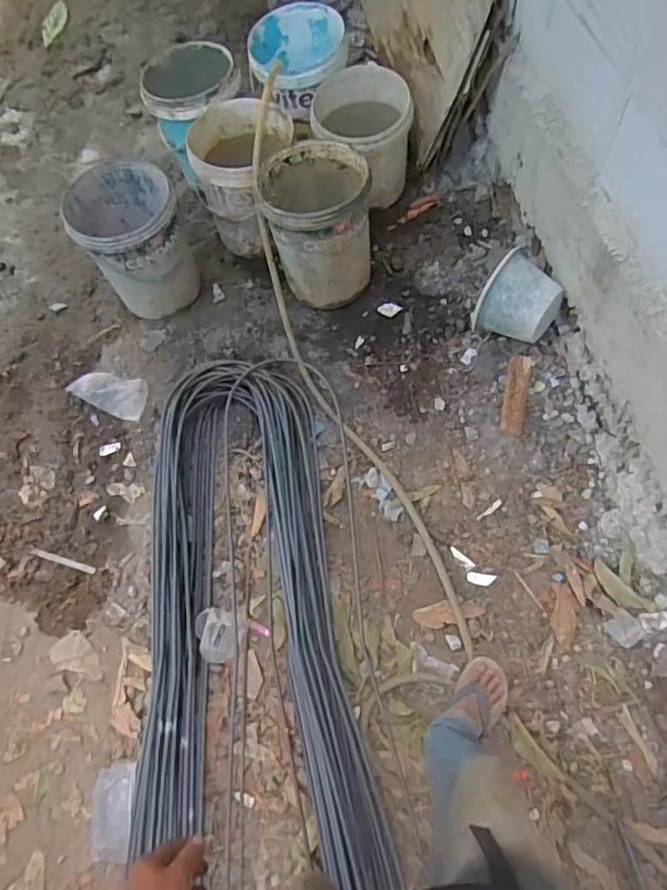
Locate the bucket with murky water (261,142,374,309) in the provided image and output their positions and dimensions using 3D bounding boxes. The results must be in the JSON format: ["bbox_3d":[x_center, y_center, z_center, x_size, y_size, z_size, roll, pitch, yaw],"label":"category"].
[{"bbox_3d":[-0.046,-0.626,1.614,0.294,0.381,0.299,-2,65,5],"label":"bucket with murky water"}]

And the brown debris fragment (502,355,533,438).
[{"bbox_3d":[0.494,-0.137,1.526,0.055,0.020,0.220,11,80,3],"label":"brown debris fragment"}]

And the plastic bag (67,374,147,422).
[{"bbox_3d":[-0.689,-0.160,1.725,0.253,0.039,0.125,15,65,5],"label":"plastic bag"}]

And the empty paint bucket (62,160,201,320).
[{"bbox_3d":[-0.593,-0.602,1.680,0.299,0.348,0.309,-2,65,5],"label":"empty paint bucket"}]

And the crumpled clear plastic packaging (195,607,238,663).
[{"bbox_3d":[-0.280,0.457,1.356,0.093,0.061,0.123,-12,66,-8],"label":"crumpled clear plastic packaging"}]

